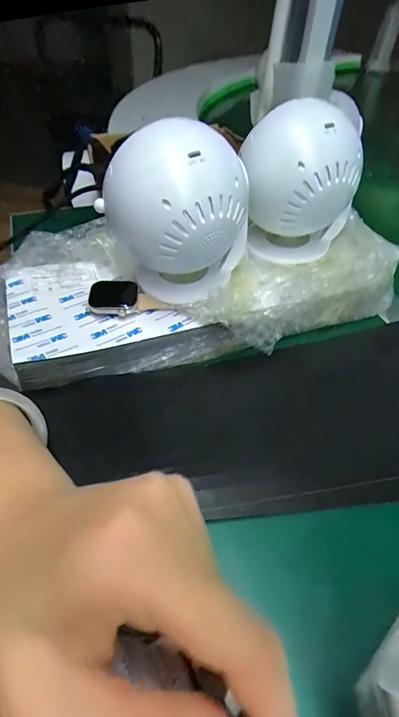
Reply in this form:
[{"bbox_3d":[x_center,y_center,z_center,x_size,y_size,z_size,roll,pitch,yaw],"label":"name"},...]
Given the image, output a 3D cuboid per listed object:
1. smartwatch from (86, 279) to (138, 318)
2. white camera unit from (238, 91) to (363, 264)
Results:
[{"bbox_3d":[-0.073,-0.051,0.324,0.040,0.014,0.035,0,46,-3],"label":"smartwatch"},{"bbox_3d":[0.086,-0.151,0.334,0.098,0.124,0.078,18,48,14],"label":"white camera unit"}]

